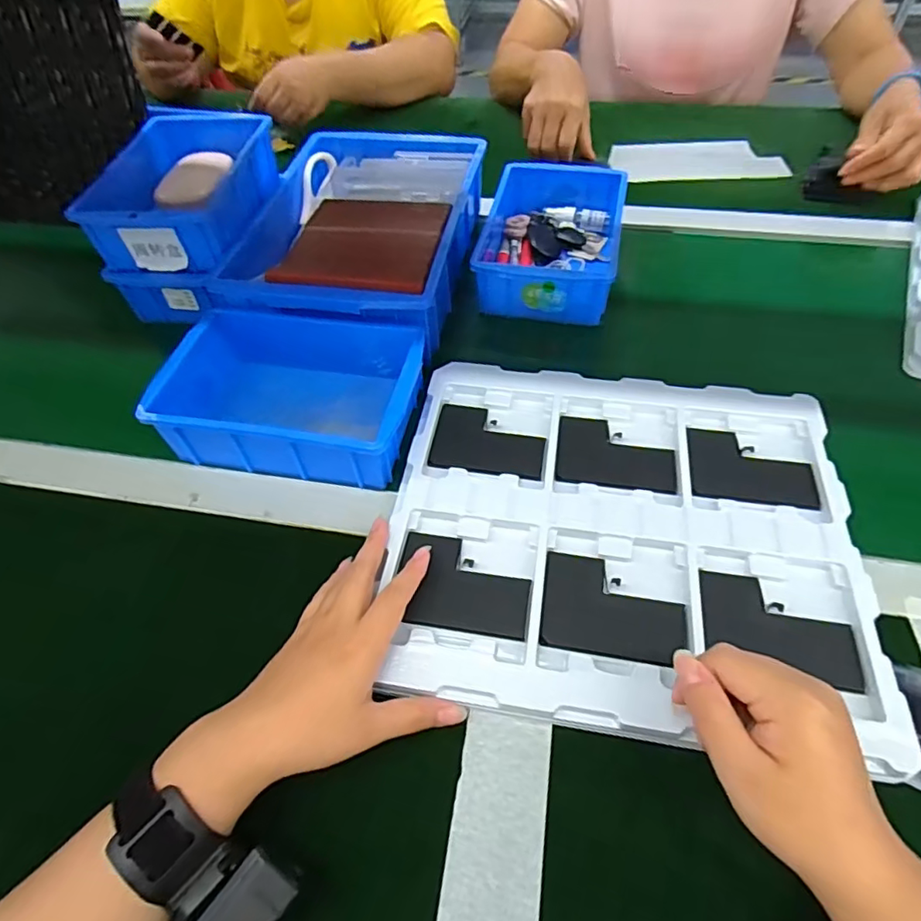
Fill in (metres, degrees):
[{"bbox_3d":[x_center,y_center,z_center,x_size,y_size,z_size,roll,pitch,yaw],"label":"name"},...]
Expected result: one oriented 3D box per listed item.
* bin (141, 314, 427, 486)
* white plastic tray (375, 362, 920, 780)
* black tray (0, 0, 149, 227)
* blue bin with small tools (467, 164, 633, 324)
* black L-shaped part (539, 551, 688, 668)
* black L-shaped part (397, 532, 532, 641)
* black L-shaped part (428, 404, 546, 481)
[{"bbox_3d":[-0.136,-0.052,0.480,0.203,0.077,0.141,6,54,8],"label":"bin"},{"bbox_3d":[0.114,0.044,0.408,0.315,0.017,0.281,6,54,8],"label":"white plastic tray"},{"bbox_3d":[-0.520,-0.427,0.676,0.326,0.252,0.042,5,31,16],"label":"black tray"},{"bbox_3d":[0.096,-0.235,0.595,0.131,0.056,0.213,10,55,10],"label":"blue bin with small tools"},{"bbox_3d":[0.100,0.096,0.369,0.090,0.008,0.068,8,54,9],"label":"black L-shaped part"},{"bbox_3d":[0.003,0.084,0.386,0.089,0.007,0.067,6,54,7],"label":"black L-shaped part"},{"bbox_3d":[0.024,-0.016,0.460,0.089,0.009,0.068,8,54,9],"label":"black L-shaped part"}]

